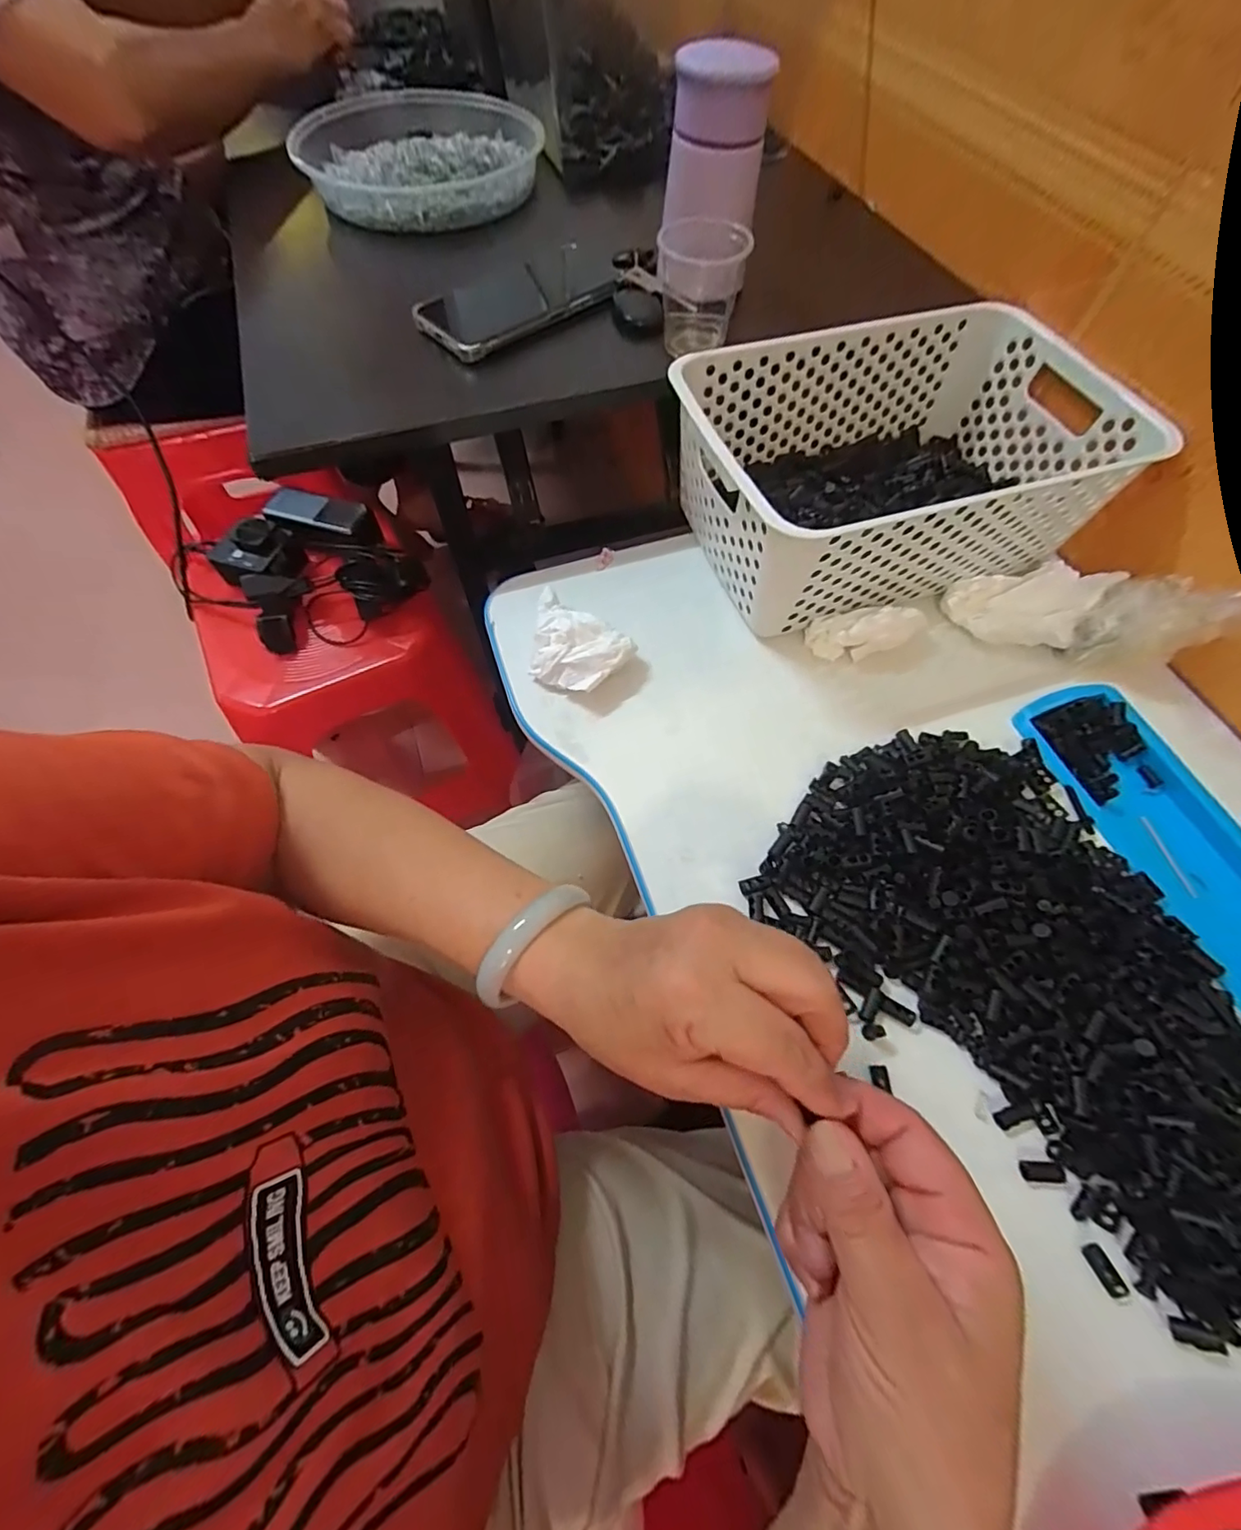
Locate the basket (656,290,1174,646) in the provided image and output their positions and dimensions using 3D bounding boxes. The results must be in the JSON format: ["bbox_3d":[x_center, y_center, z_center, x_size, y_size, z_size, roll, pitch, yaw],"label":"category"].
[{"bbox_3d":[0.212,-0.234,0.438,0.308,0.109,0.202,-17,65,-8],"label":"basket"}]

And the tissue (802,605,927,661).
[{"bbox_3d":[0.184,-0.098,0.414,0.084,0.025,0.032,-8,63,11],"label":"tissue"}]

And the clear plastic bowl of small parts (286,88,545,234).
[{"bbox_3d":[-0.189,-0.589,0.534,0.216,0.041,0.225,0,64,0],"label":"clear plastic bowl of small parts"}]

